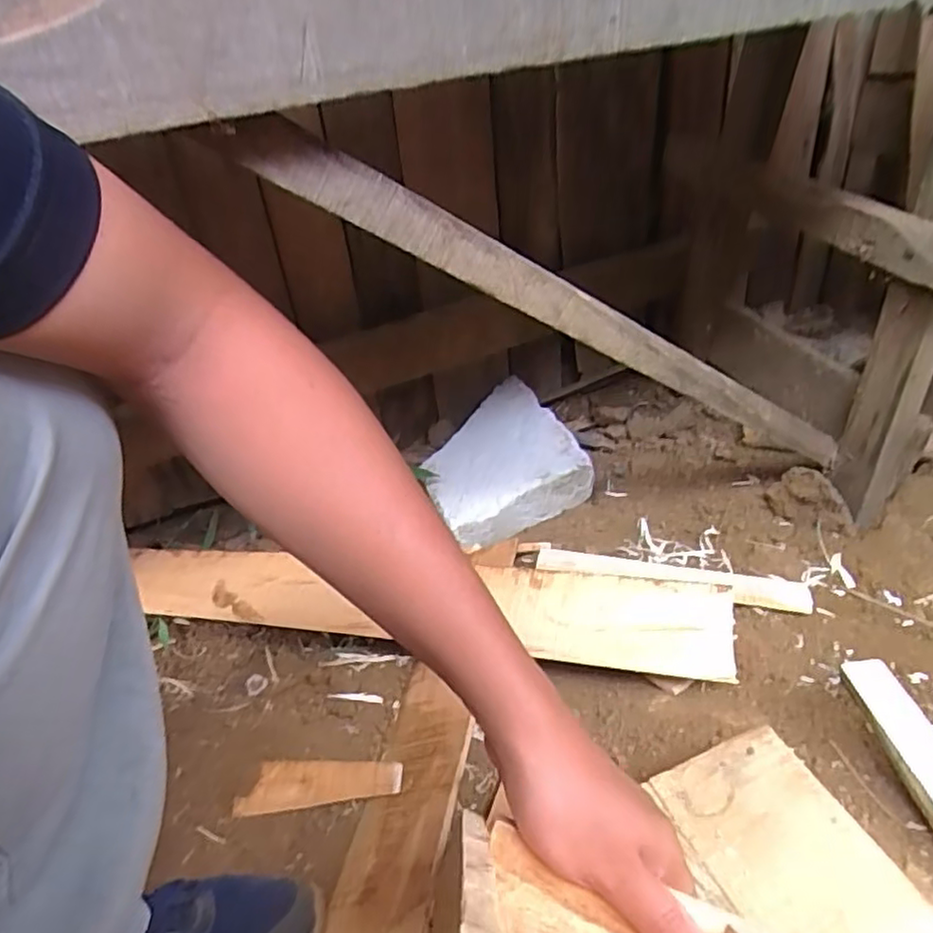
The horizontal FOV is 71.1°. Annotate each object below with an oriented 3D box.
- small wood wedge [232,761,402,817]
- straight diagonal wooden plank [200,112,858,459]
[{"bbox_3d":[-0.129,0.273,0.567,0.151,0.008,0.039,-12,52,10],"label":"small wood wedge"},{"bbox_3d":[0.140,-0.104,0.554,0.706,0.035,0.021,17,29,-36],"label":"straight diagonal wooden plank"}]

